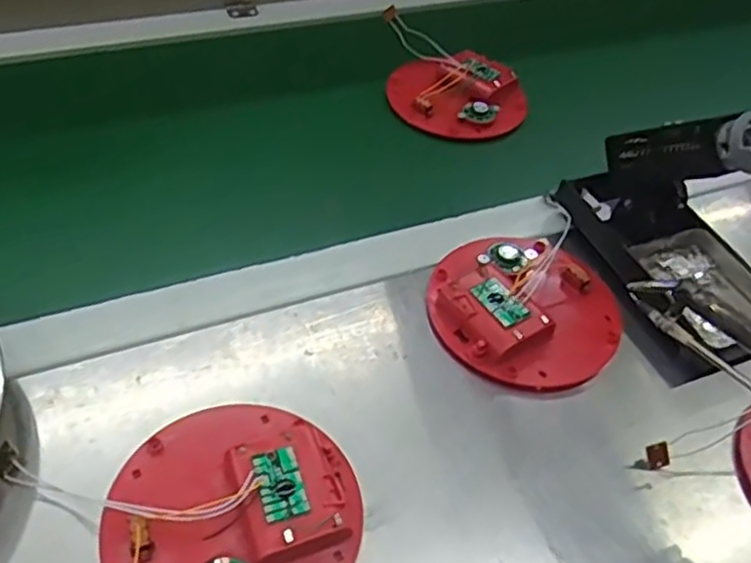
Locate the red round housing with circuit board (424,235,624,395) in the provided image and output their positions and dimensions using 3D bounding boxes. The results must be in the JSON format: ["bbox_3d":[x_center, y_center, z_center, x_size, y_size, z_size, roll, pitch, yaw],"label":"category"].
[{"bbox_3d":[0.096,0.011,0.449,0.118,0.022,0.120,3,47,-3],"label":"red round housing with circuit board"}]

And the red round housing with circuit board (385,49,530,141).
[{"bbox_3d":[0.073,-0.168,0.625,0.122,0.024,0.106,9,47,2],"label":"red round housing with circuit board"}]

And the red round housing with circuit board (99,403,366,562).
[{"bbox_3d":[-0.067,0.110,0.342,0.118,0.024,0.118,3,47,-3],"label":"red round housing with circuit board"}]

